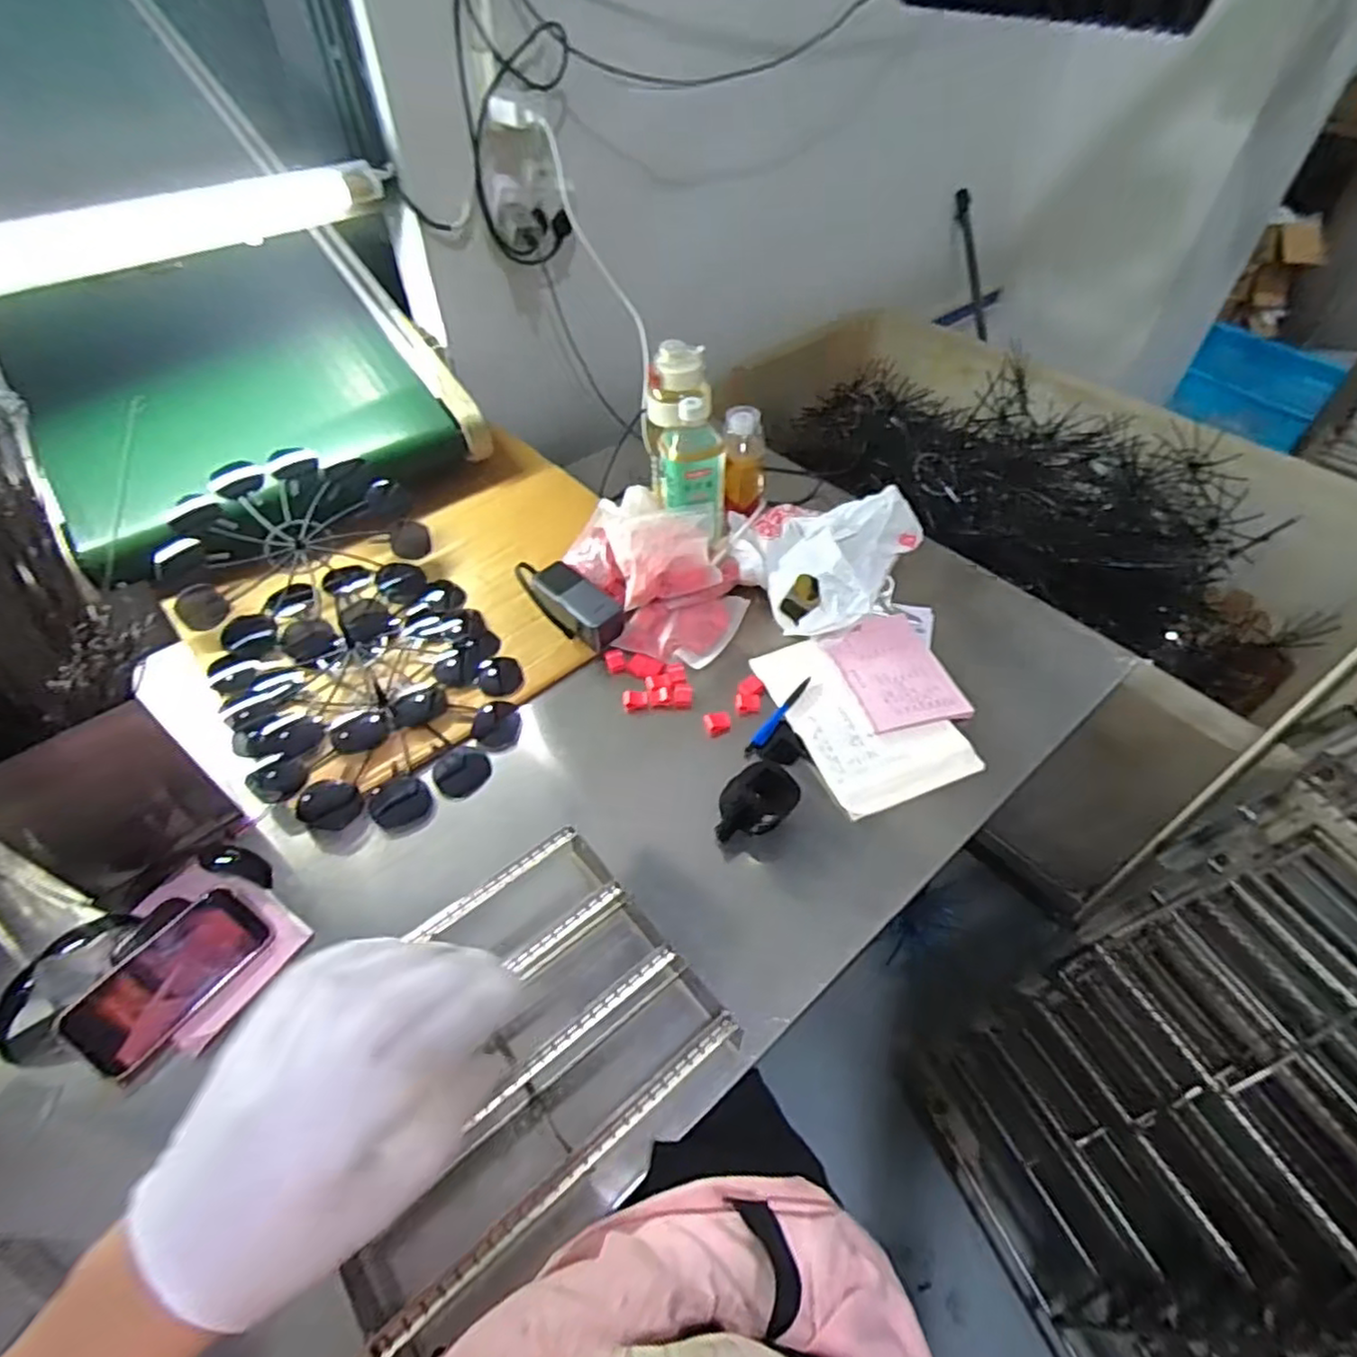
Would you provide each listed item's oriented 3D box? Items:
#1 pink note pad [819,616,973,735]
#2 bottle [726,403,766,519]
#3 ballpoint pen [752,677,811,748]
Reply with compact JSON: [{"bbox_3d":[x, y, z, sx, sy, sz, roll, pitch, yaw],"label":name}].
[{"bbox_3d":[0.264,-0.010,0.868,0.121,0.012,0.178,-11,50,-10],"label":"pink note pad"},{"bbox_3d":[0.091,-0.297,0.973,0.058,0.132,0.056,4,49,3],"label":"bottle"},{"bbox_3d":[0.126,0.039,0.842,0.014,0.013,0.117,32,56,25],"label":"ballpoint pen"}]

